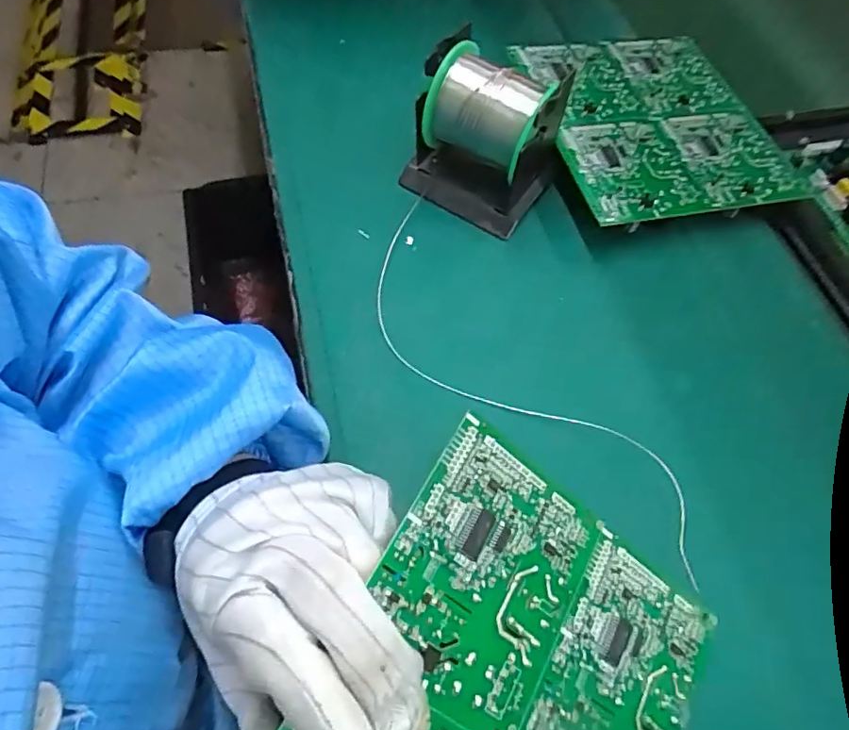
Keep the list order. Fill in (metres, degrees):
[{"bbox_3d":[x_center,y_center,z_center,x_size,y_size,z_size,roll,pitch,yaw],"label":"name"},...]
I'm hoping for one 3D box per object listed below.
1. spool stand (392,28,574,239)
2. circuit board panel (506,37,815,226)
[{"bbox_3d":[0.044,-0.158,0.370,0.096,0.078,0.087,31,69,9],"label":"spool stand"},{"bbox_3d":[0.174,-0.191,0.422,0.181,0.009,0.189,-11,62,-14],"label":"circuit board panel"}]

